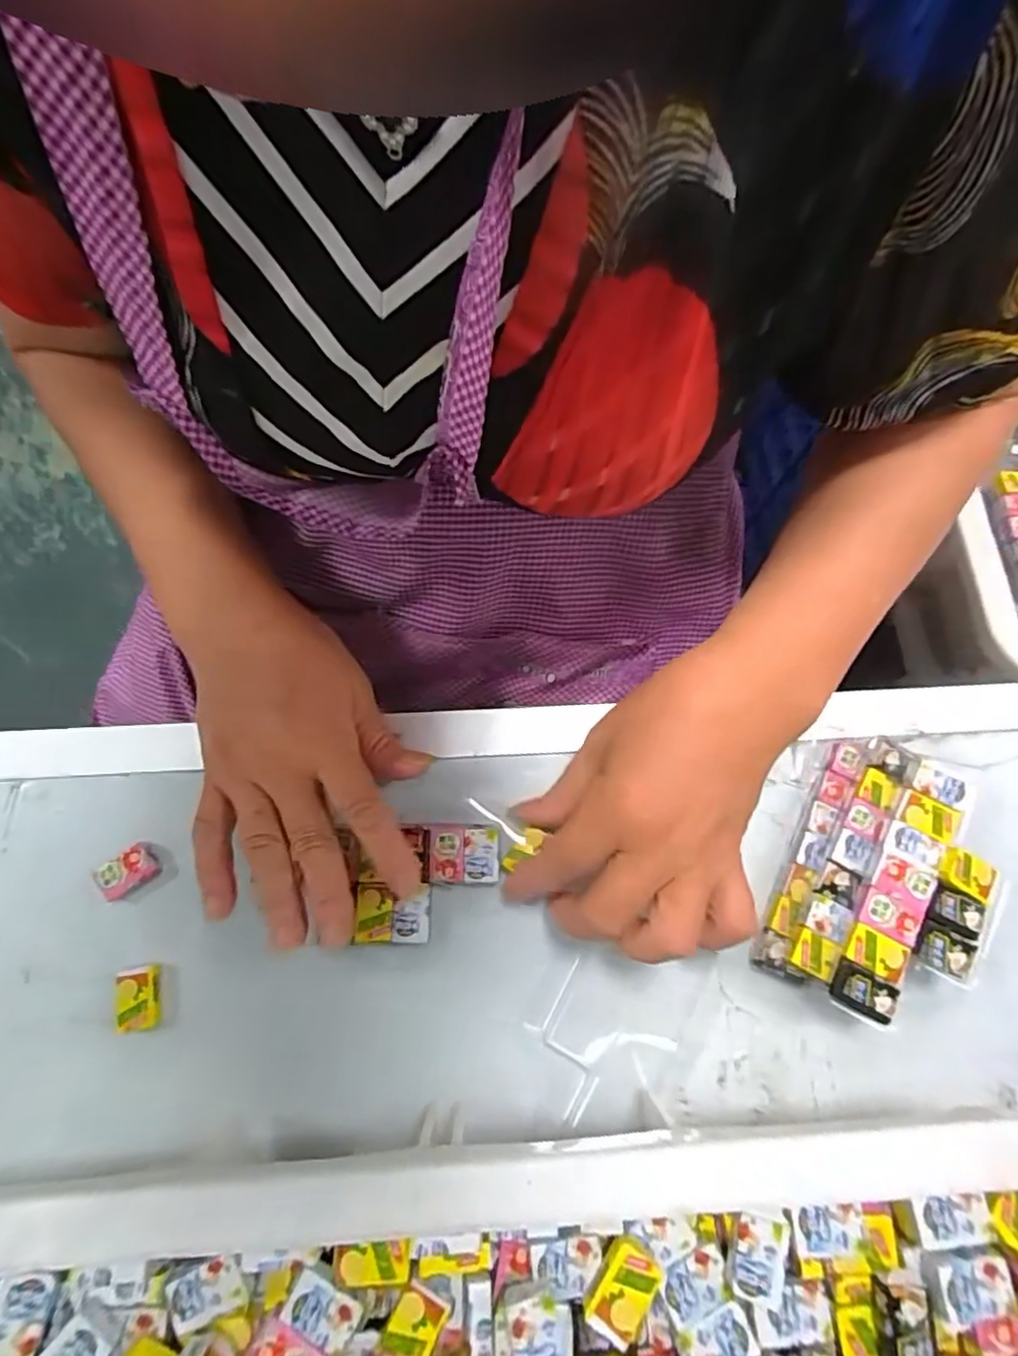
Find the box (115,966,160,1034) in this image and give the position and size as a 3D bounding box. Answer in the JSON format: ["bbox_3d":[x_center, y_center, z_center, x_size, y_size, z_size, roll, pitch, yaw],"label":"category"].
[{"bbox_3d":[-0.166,0.144,0.270,0.018,0.008,0.026,-6,75,-3],"label":"box"}]

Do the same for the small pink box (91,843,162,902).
[{"bbox_3d":[-0.180,0.092,0.286,0.026,0.010,0.017,-35,78,-10],"label":"small pink box"}]

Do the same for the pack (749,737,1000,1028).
[{"bbox_3d":[0.175,0.096,0.284,0.077,0.034,0.118,28,75,6],"label":"pack"}]

